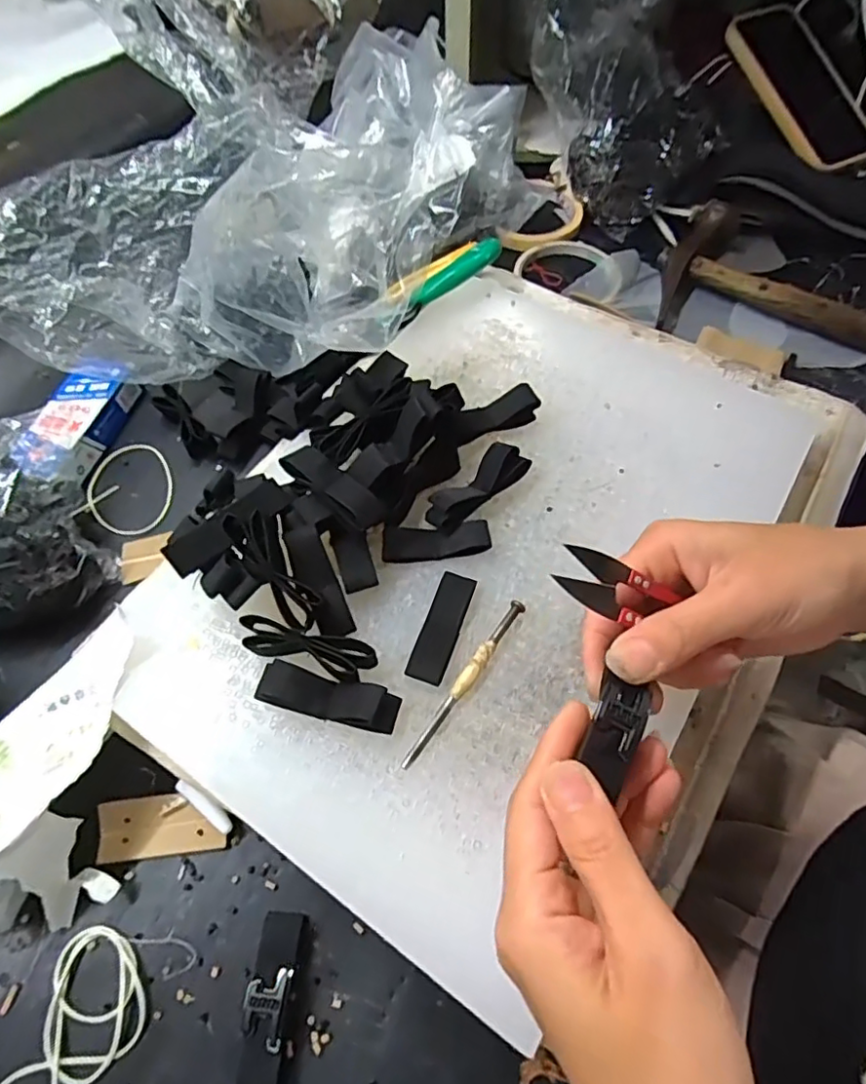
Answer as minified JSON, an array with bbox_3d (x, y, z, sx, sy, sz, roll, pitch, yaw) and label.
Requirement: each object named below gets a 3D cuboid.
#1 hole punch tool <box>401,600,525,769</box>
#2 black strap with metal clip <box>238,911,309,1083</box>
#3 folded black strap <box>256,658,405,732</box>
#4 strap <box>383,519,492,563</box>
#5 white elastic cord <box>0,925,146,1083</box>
[{"bbox_3d":[0.016,0.065,0.278,0.007,0.008,0.094,32,66,18],"label":"hole punch tool"},{"bbox_3d":[-0.070,0.198,0.253,0.020,0.015,0.066,1,52,0],"label":"black strap with metal clip"},{"bbox_3d":[-0.047,0.070,0.269,0.063,0.017,0.018,12,62,8],"label":"folded black strap"},{"bbox_3d":[0.002,0.000,0.313,0.056,0.010,0.018,-5,61,-2],"label":"strap"},{"bbox_3d":[-0.153,0.215,0.251,0.048,0.010,0.083,14,62,9],"label":"white elastic cord"}]

